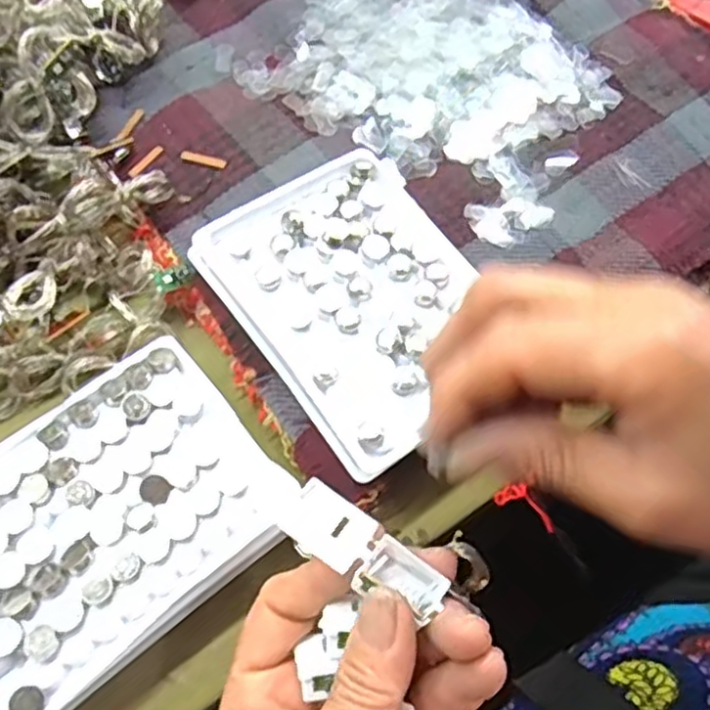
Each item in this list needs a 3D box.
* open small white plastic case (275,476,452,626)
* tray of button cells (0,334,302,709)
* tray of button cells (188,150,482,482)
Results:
[{"bbox_3d":[0.003,0.062,0.223,0.055,0.012,0.022,32,67,7],"label":"open small white plastic case"},{"bbox_3d":[-0.097,0.064,0.266,0.128,0.027,0.094,-37,72,-18],"label":"tray of button cells"},{"bbox_3d":[0.003,-0.024,0.301,0.095,0.016,0.129,-33,71,-17],"label":"tray of button cells"}]

